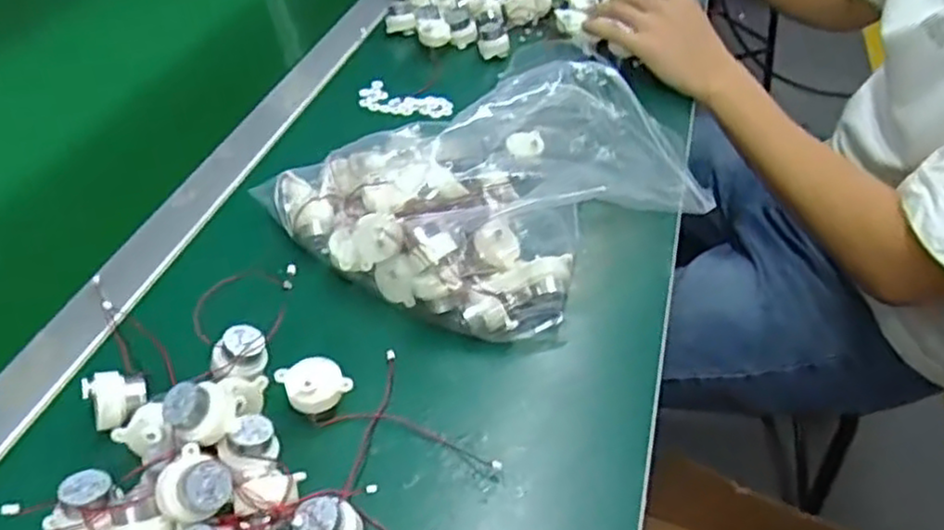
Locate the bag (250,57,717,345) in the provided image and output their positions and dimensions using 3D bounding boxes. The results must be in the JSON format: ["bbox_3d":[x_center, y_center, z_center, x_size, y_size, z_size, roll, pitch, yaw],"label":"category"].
[{"bbox_3d":[0.030,-0.071,0.546,0.308,0.073,0.218,-33,57,-31],"label":"bag"}]

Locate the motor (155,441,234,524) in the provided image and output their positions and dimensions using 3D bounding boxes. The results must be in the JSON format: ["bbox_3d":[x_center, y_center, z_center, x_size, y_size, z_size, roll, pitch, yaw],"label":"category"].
[{"bbox_3d":[-0.138,0.110,0.351,0.030,0.024,0.031,22,54,-35],"label":"motor"}]

